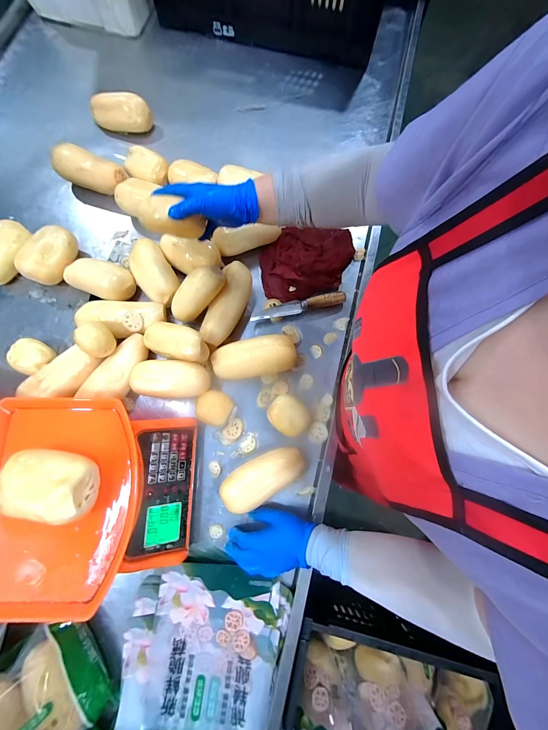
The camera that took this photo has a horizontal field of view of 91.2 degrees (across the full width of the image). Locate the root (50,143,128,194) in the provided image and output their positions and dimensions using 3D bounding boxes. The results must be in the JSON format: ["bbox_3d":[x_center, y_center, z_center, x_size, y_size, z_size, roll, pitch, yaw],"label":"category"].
[{"bbox_3d":[-0.424,-0.446,0.622,0.170,0.072,0.059,20,78,3],"label":"root"}]

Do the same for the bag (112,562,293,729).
[{"bbox_3d":[-0.124,0.513,0.408,0.242,0.030,0.347,11,77,2],"label":"bag"}]

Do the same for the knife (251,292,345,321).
[{"bbox_3d":[0.052,-0.123,0.563,0.200,0.025,0.023,-12,78,-4],"label":"knife"}]

